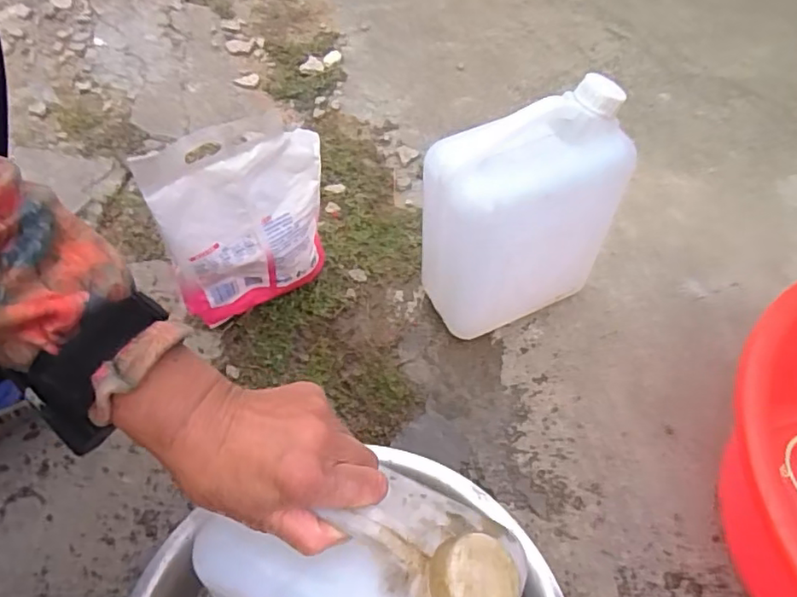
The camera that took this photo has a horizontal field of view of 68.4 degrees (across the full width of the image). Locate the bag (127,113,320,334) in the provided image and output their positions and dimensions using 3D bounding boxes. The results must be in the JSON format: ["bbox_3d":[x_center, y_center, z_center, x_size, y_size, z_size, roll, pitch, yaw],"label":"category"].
[{"bbox_3d":[-0.153,-0.069,0.617,0.170,0.279,0.041,-31,63,-20],"label":"bag"}]

